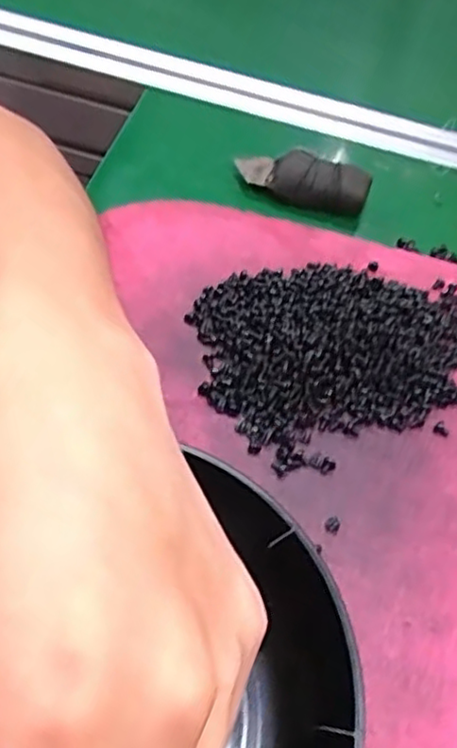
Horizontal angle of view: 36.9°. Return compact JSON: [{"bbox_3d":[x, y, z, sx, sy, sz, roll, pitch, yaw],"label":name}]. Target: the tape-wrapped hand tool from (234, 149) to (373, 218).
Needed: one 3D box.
[{"bbox_3d":[0.040,-0.108,0.370,0.071,0.016,0.026,18,59,12],"label":"tape-wrapped hand tool"}]

